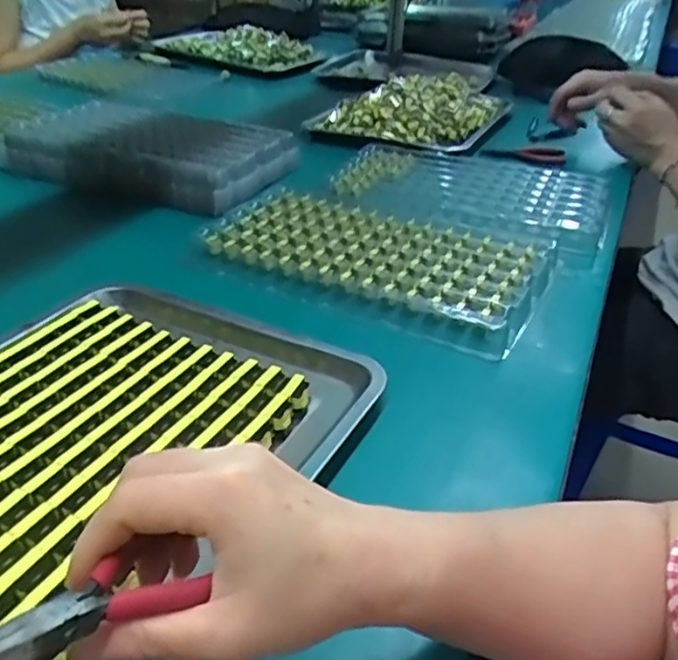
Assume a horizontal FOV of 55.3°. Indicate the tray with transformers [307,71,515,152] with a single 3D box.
[{"bbox_3d":[0.129,-0.402,1.141,0.292,0.051,0.348,15,34,18],"label":"tray with transformers"}]

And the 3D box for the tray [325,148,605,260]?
[{"bbox_3d":[0.165,-0.188,0.835,0.343,0.019,0.280,14,34,17],"label":"tray"}]

